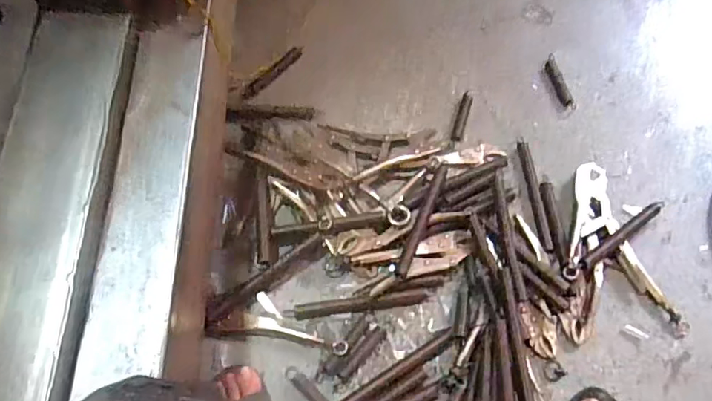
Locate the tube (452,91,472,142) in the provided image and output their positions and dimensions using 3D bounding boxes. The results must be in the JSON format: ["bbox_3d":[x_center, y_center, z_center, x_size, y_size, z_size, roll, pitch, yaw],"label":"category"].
[{"bbox_3d":[0.188,-0.148,0.986,0.020,0.012,0.107,18,64,7],"label":"tube"}]

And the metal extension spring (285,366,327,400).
[{"bbox_3d":[-0.060,0.269,0.769,0.102,0.011,0.018,41,69,17],"label":"metal extension spring"}]

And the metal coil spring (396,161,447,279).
[{"bbox_3d":[0.108,0.022,0.870,0.021,0.020,0.211,20,65,8],"label":"metal coil spring"}]

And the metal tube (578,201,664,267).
[{"bbox_3d":[0.424,0.054,0.879,0.189,0.017,0.020,-32,69,-16],"label":"metal tube"}]

